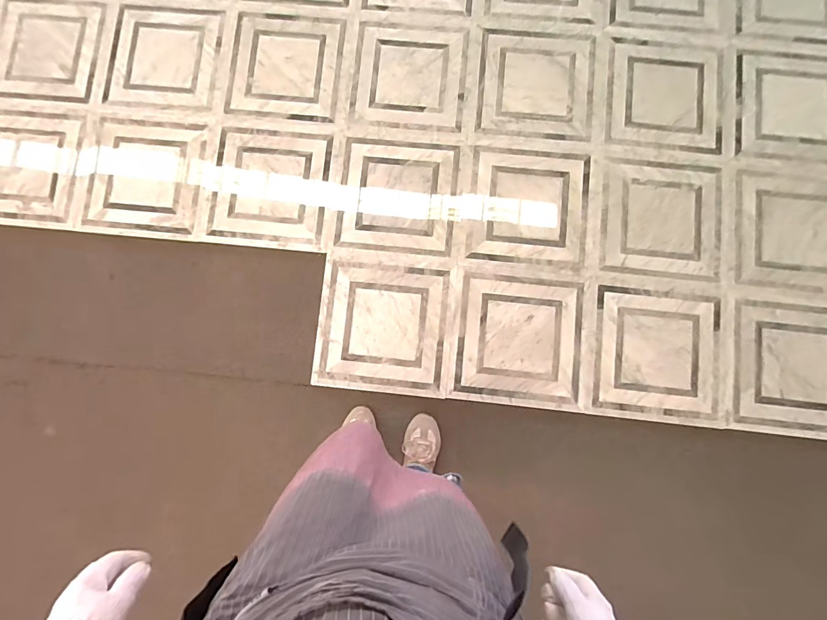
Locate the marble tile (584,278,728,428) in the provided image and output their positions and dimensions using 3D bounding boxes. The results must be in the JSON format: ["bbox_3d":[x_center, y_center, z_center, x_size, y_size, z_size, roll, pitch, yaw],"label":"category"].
[{"bbox_3d":[0.707,0.119,1.219,0.377,0.019,0.399,6,84,4],"label":"marble tile"}]

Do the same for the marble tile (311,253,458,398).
[{"bbox_3d":[-0.088,0.044,1.275,0.400,0.012,0.398,6,84,4],"label":"marble tile"}]

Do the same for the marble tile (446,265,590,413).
[{"bbox_3d":[0.316,0.080,1.252,0.399,0.020,0.399,5,84,4],"label":"marble tile"}]

